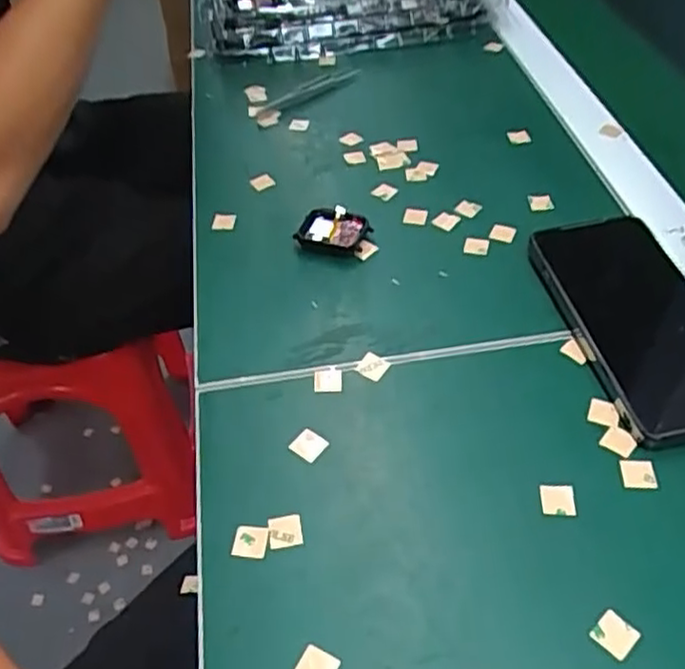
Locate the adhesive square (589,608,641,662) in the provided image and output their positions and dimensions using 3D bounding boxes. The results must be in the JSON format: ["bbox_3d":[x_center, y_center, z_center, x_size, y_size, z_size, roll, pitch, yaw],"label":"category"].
[{"bbox_3d":[0.115,0.127,0.297,0.016,0.004,0.016,-34,53,-25],"label":"adhesive square"}]

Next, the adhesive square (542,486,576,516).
[{"bbox_3d":[0.104,0.080,0.339,0.016,0.004,0.014,-2,47,3],"label":"adhesive square"}]

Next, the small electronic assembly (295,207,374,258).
[{"bbox_3d":[-0.006,-0.069,0.479,0.048,0.015,0.034,10,48,13],"label":"small electronic assembly"}]

